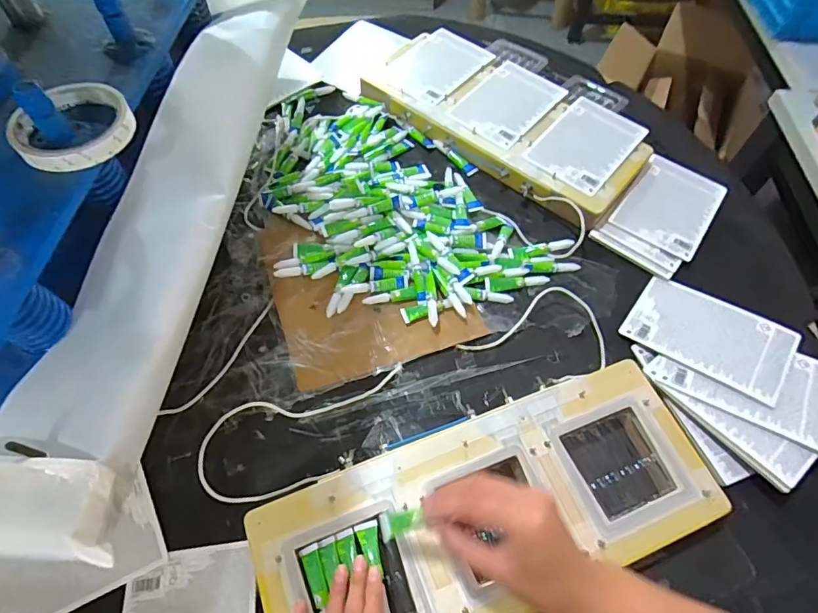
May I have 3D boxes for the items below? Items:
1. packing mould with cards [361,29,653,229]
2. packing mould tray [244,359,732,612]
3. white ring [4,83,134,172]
[{"bbox_3d":[0.146,-0.291,0.736,0.412,0.036,0.203,36,65,18],"label":"packing mould with cards"},{"bbox_3d":[0.076,0.191,0.454,0.420,0.031,0.178,-14,60,-11],"label":"packing mould tray"},{"bbox_3d":[-0.275,-0.148,0.396,0.086,0.018,0.090,1,59,-1],"label":"white ring"}]

